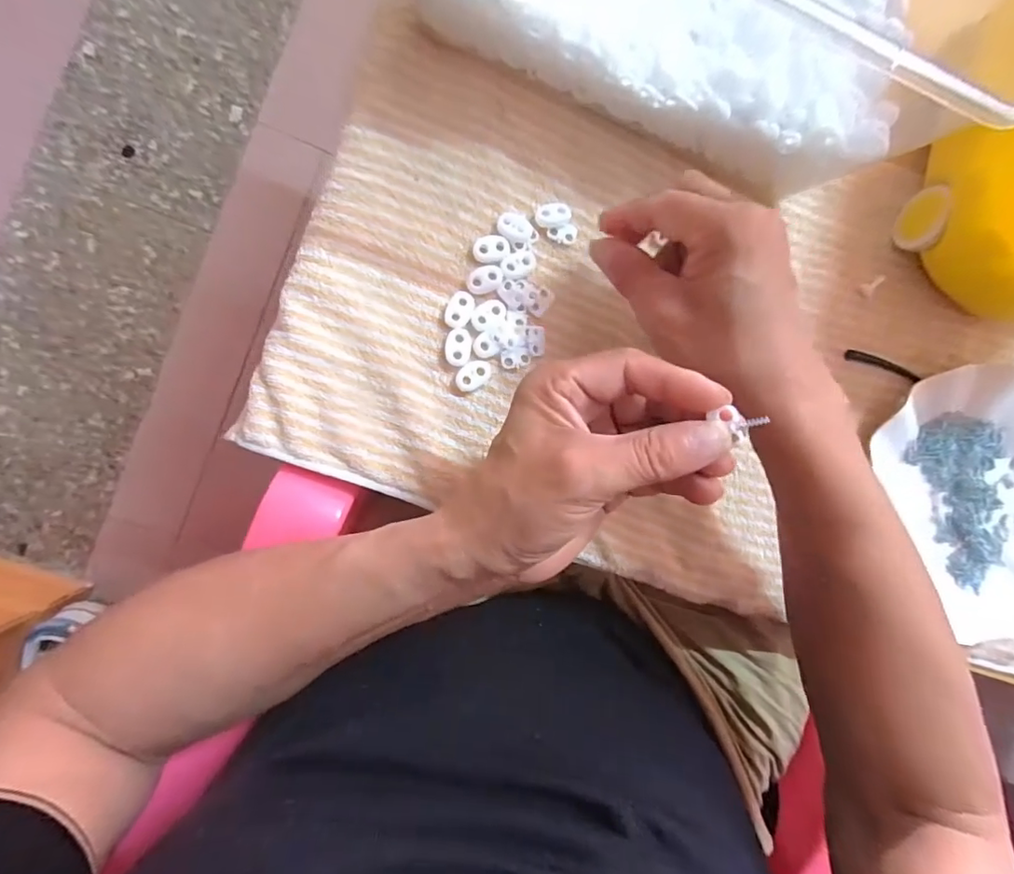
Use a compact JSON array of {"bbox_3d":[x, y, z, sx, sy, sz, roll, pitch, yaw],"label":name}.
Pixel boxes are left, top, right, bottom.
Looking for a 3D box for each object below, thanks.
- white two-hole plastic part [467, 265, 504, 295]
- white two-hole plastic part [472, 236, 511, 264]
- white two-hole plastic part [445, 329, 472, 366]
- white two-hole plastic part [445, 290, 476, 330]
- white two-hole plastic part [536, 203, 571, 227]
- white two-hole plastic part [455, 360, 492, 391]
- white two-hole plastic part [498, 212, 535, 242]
[{"bbox_3d":[-0.013,-0.096,0.326,0.022,0.004,0.015,-21,93,-9],"label":"white two-hole plastic part"},{"bbox_3d":[-0.009,-0.114,0.327,0.022,0.004,0.015,-9,91,-9],"label":"white two-hole plastic part"},{"bbox_3d":[-0.029,-0.054,0.324,0.015,0.004,0.022,4,89,-9],"label":"white two-hole plastic part"},{"bbox_3d":[-0.028,-0.077,0.325,0.015,0.004,0.023,19,87,-9],"label":"white two-hole plastic part"},{"bbox_3d":[0.029,-0.137,0.334,0.022,0.006,0.015,-1,90,-9],"label":"white two-hole plastic part"},{"bbox_3d":[-0.020,-0.038,0.328,0.024,0.004,0.014,-42,96,-7],"label":"white two-hole plastic part"},{"bbox_3d":[0.006,-0.129,0.331,0.022,0.004,0.017,20,87,-9],"label":"white two-hole plastic part"}]

